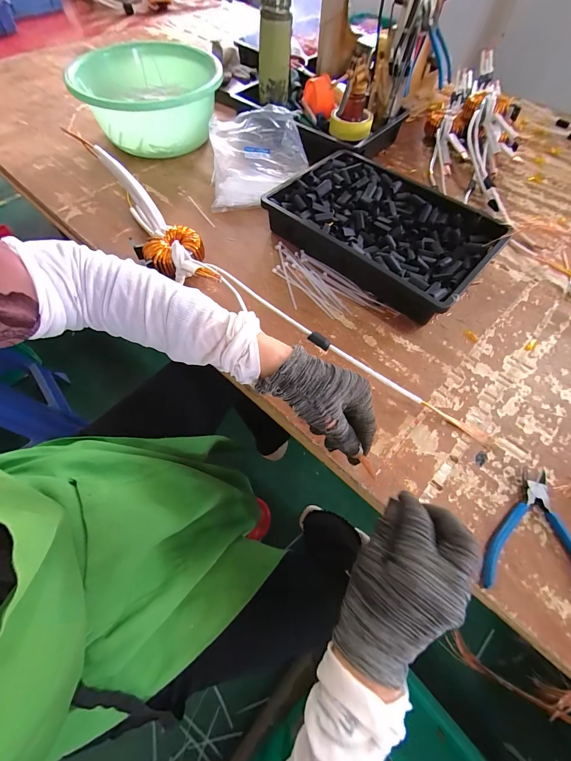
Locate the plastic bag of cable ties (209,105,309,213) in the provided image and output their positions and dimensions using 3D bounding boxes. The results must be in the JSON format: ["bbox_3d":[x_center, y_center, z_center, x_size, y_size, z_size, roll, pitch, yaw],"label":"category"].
[{"bbox_3d":[-0.056,-0.460,0.620,0.194,0.083,0.218,-6,62,-4],"label":"plastic bag of cable ties"}]

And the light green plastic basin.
[{"bbox_3d":[-0.292,-0.622,0.675,0.286,0.121,0.282,-10,63,-6],"label":"light green plastic basin"}]

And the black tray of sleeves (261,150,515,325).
[{"bbox_3d":[0.166,-0.269,0.534,0.365,0.066,0.246,39,68,18],"label":"black tray of sleeves"}]

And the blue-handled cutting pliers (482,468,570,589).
[{"bbox_3d":[0.283,0.169,0.330,0.124,0.011,0.137,16,63,8],"label":"blue-handled cutting pliers"}]

